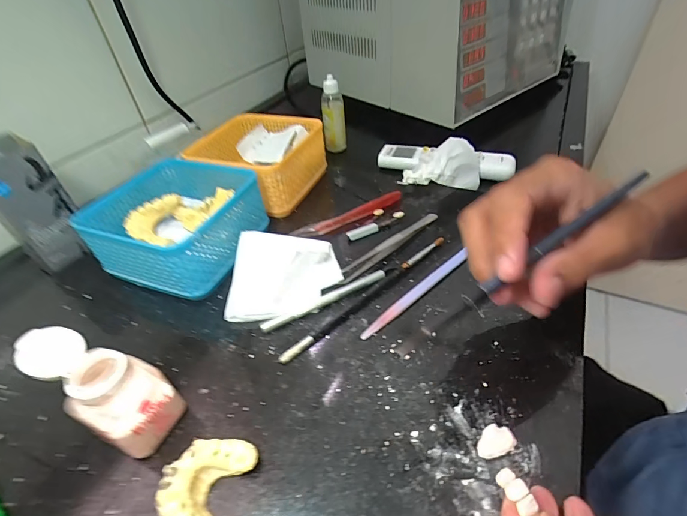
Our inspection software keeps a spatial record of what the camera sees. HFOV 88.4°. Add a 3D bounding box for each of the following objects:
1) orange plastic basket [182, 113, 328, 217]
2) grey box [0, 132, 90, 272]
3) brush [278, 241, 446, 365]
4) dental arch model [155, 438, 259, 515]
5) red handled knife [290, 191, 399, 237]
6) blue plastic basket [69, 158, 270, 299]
[{"bbox_3d":[-0.104,-0.119,0.433,0.127,0.063,0.129,13,45,19],"label":"orange plastic basket"},{"bbox_3d":[-0.299,-0.050,0.342,0.036,0.126,0.057,26,51,30],"label":"grey box"},{"bbox_3d":[0.025,0.029,0.306,0.190,0.008,0.009,-32,49,-27],"label":"brush"},{"bbox_3d":[-0.077,0.128,0.196,0.039,0.025,0.055,9,44,15],"label":"dental arch model"},{"bbox_3d":[0.008,-0.047,0.386,0.131,0.016,0.011,-21,45,-17],"label":"red handled knife"},{"bbox_3d":[-0.164,-0.037,0.359,0.132,0.066,0.135,12,45,18],"label":"blue plastic basket"}]

